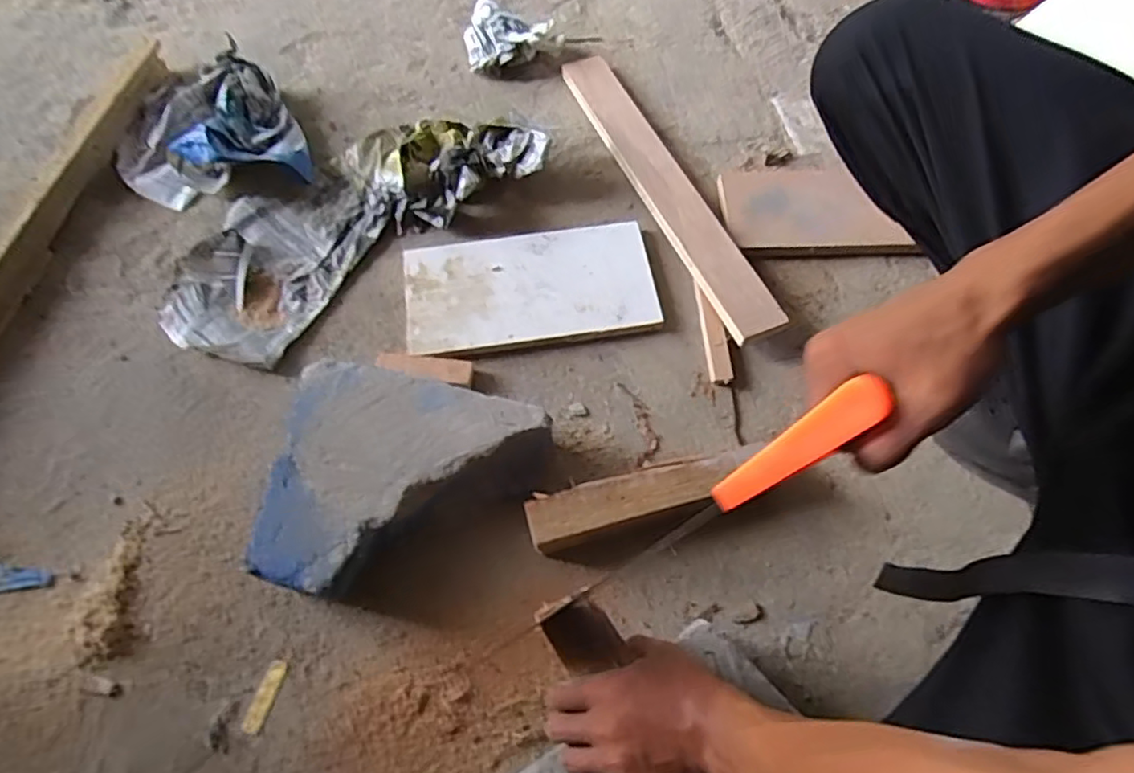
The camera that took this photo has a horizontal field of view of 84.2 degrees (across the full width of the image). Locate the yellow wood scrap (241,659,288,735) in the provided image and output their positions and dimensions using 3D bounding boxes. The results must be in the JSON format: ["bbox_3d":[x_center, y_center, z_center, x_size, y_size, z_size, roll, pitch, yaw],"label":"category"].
[{"bbox_3d":[-0.257,0.263,0.534,0.015,0.004,0.057,16,67,6],"label":"yellow wood scrap"}]

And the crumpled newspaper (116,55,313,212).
[{"bbox_3d":[-0.436,-0.318,0.757,0.227,0.074,0.183,-10,67,-5],"label":"crumpled newspaper"}]

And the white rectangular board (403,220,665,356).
[{"bbox_3d":[-0.040,-0.108,0.693,0.266,0.018,0.139,-9,67,-5],"label":"white rectangular board"}]

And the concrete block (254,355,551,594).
[{"bbox_3d":[-0.137,0.090,0.569,0.230,0.075,0.200,5,66,1],"label":"concrete block"}]

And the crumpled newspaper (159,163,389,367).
[{"bbox_3d":[-0.330,-0.149,0.709,0.163,0.026,0.265,27,68,10],"label":"crumpled newspaper"}]

